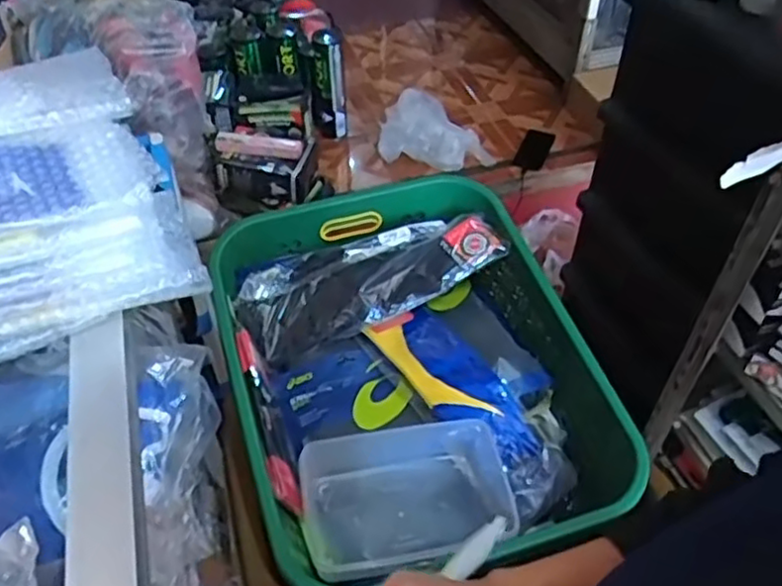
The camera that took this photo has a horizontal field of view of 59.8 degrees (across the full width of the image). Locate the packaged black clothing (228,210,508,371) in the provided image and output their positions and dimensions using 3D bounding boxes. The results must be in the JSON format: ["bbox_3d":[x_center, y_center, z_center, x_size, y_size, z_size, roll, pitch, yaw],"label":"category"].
[{"bbox_3d":[-0.033,-0.027,0.998,0.381,0.077,0.138,-17,48,-15],"label":"packaged black clothing"}]

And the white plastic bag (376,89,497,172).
[{"bbox_3d":[0.119,-0.400,1.682,0.269,0.128,0.158,11,47,12],"label":"white plastic bag"}]

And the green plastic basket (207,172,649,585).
[{"bbox_3d":[0.019,0.098,0.903,0.428,0.160,0.531,-13,47,-12],"label":"green plastic basket"}]

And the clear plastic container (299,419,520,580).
[{"bbox_3d":[0.021,0.234,0.780,0.234,0.076,0.147,-11,46,-10],"label":"clear plastic container"}]

